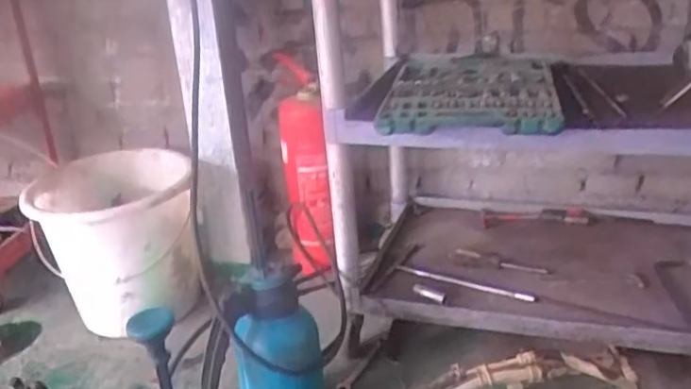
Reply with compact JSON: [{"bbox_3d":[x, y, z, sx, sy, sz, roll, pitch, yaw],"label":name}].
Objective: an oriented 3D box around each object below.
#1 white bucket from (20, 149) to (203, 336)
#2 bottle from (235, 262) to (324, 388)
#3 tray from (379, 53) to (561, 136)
[{"bbox_3d":[-0.446,0.117,1.316,0.310,0.317,0.317,-10,23,-16],"label":"white bucket"},{"bbox_3d":[-0.099,0.268,1.023,0.131,0.299,0.109,-5,22,-5],"label":"bottle"},{"bbox_3d":[0.229,-0.197,1.193,0.302,0.034,0.485,3,23,15],"label":"tray"}]

